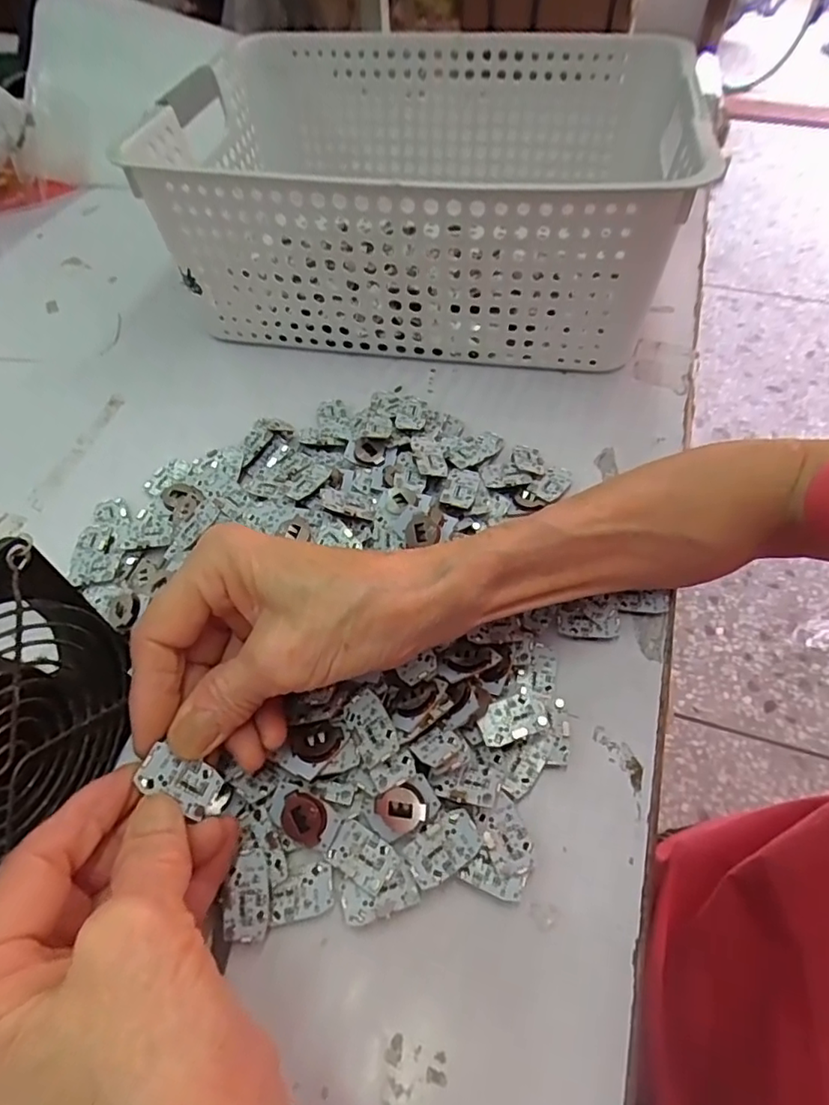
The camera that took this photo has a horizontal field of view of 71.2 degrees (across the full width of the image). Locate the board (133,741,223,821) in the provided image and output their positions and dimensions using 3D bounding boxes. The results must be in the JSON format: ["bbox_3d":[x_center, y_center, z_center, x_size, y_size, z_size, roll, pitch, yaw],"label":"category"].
[{"bbox_3d":[-0.084,0.082,0.207,0.029,0.004,0.016,38,53,-24],"label":"board"}]

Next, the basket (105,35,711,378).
[{"bbox_3d":[0.008,-0.272,0.434,0.328,0.125,0.281,7,55,8],"label":"basket"}]

